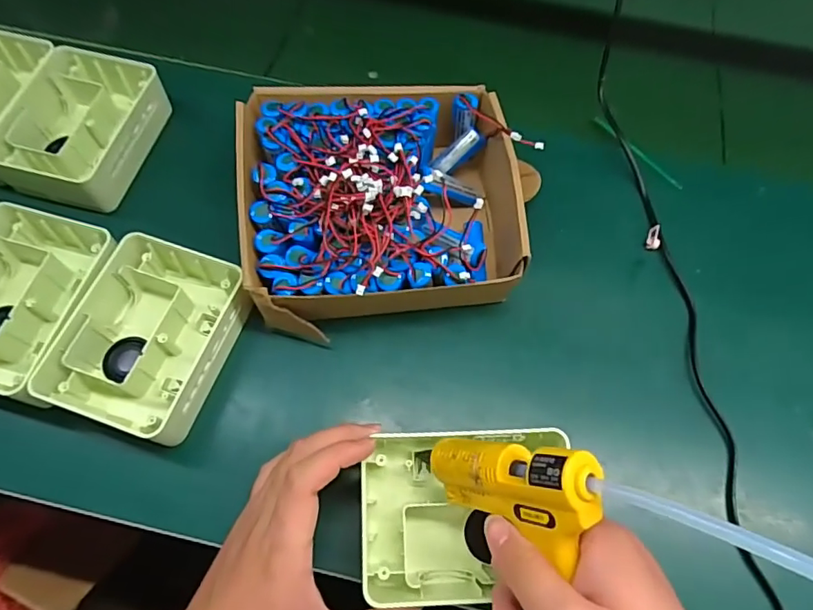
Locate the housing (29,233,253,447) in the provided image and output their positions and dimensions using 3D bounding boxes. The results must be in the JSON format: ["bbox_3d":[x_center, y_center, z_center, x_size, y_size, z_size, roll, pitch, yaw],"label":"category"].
[{"bbox_3d":[-0.196,0.026,0.412,0.104,0.055,0.139,18,64,6],"label":"housing"}]

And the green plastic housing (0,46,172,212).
[{"bbox_3d":[-0.302,-0.160,0.493,0.115,0.058,0.147,15,64,4],"label":"green plastic housing"}]

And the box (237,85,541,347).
[{"bbox_3d":[-0.008,-0.088,0.453,0.249,0.095,0.210,-5,64,-6],"label":"box"}]

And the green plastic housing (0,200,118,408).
[{"bbox_3d":[-0.301,0.000,0.420,0.114,0.058,0.140,17,64,5],"label":"green plastic housing"}]

